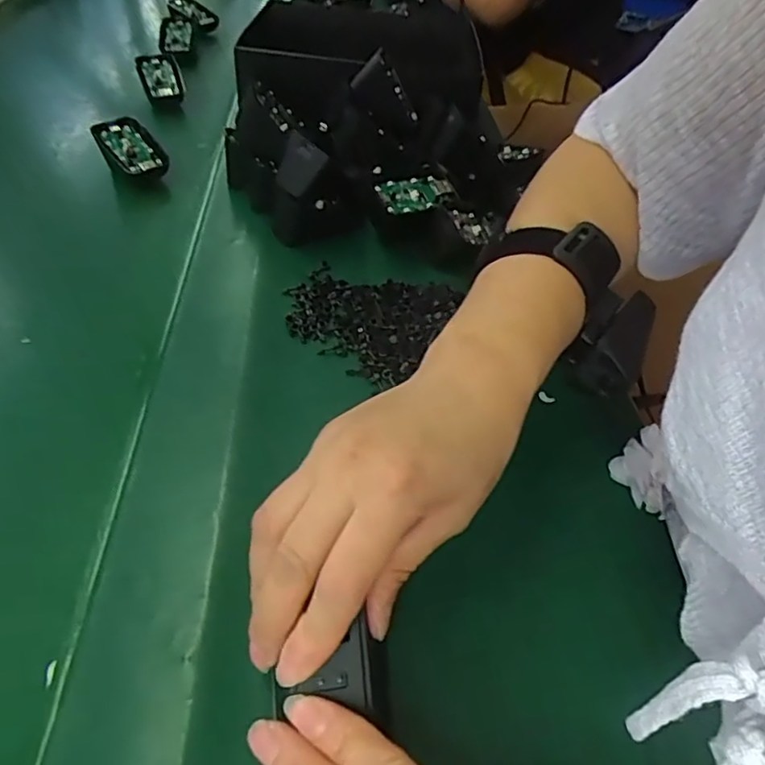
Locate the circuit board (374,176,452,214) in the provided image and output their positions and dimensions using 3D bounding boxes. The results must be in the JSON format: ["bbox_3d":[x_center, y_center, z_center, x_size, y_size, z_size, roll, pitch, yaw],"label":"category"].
[{"bbox_3d":[0.026,-0.149,0.459,0.066,0.005,0.029,-20,79,-27],"label":"circuit board"}]

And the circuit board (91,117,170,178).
[{"bbox_3d":[-0.225,-0.208,0.518,0.046,0.011,0.066,-33,79,-30],"label":"circuit board"}]

